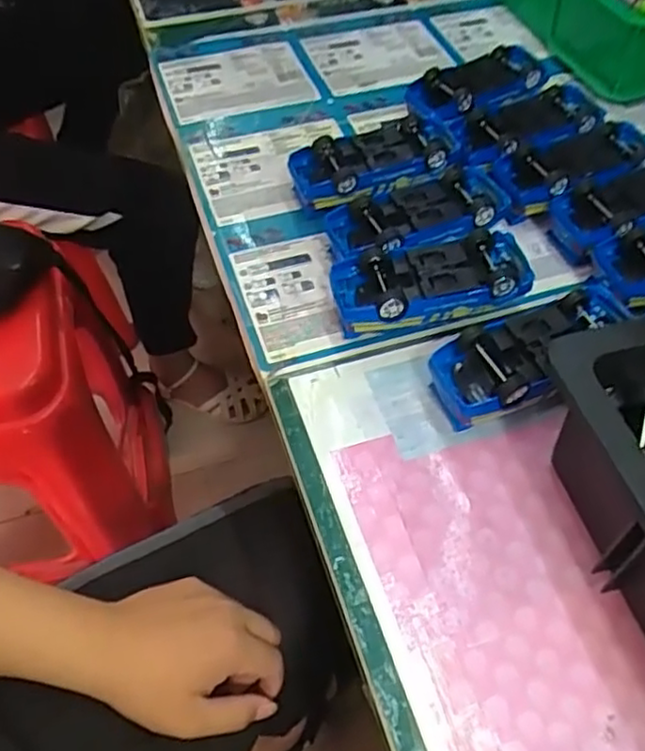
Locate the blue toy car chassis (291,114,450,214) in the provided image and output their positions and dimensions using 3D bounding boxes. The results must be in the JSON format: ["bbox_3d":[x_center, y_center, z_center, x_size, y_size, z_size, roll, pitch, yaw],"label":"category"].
[{"bbox_3d":[0.042,-0.167,0.545,0.135,0.045,0.059,-20,56,-17],"label":"blue toy car chassis"}]

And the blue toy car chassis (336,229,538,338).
[{"bbox_3d":[0.076,-0.060,0.465,0.139,0.045,0.062,-12,54,-12],"label":"blue toy car chassis"}]

